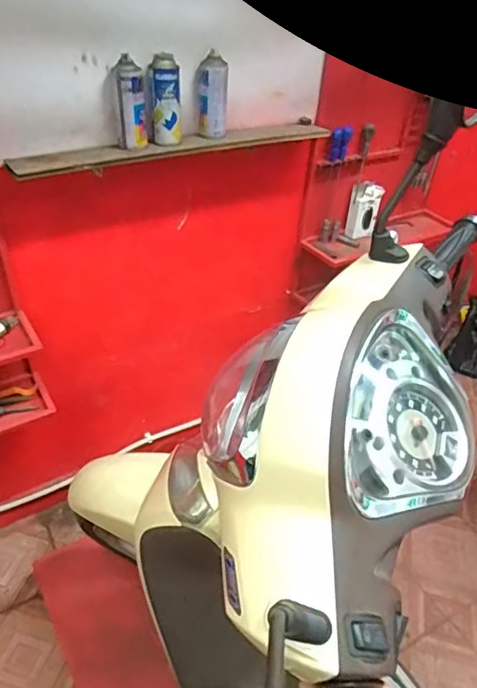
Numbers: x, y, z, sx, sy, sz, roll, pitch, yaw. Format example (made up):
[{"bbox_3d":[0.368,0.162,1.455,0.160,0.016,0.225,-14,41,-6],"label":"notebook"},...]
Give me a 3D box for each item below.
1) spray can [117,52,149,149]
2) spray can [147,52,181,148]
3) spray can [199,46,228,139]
[{"bbox_3d":[-0.220,-0.490,1.082,0.063,0.156,0.052,-13,41,-21],"label":"spray can"},{"bbox_3d":[-0.157,-0.516,1.125,0.063,0.167,0.056,0,38,-6],"label":"spray can"},{"bbox_3d":[-0.059,-0.556,1.191,0.067,0.156,0.065,3,38,-2],"label":"spray can"}]

